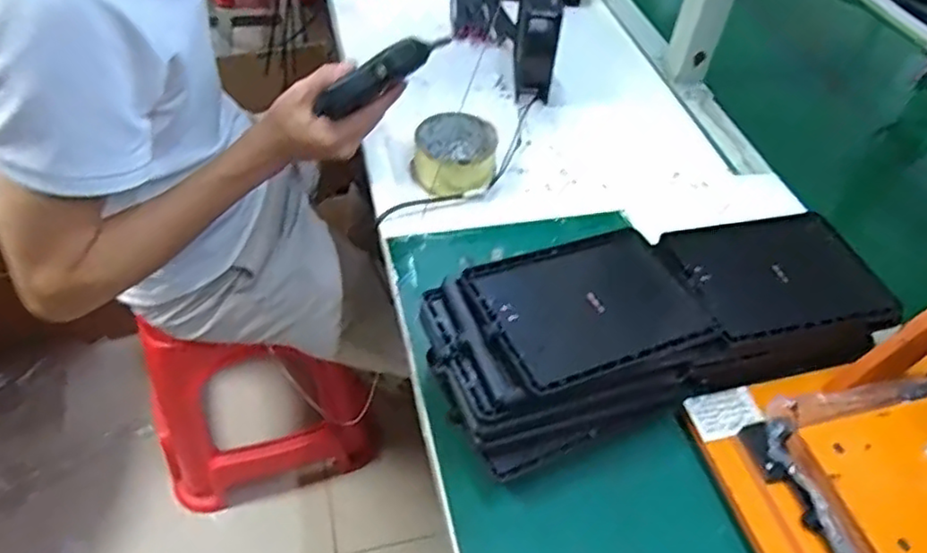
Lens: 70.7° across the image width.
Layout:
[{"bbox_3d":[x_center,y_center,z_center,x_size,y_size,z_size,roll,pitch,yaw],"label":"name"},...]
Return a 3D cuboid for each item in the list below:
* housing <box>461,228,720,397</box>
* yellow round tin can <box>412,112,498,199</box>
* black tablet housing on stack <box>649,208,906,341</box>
[{"bbox_3d":[0.093,0.018,0.481,0.165,0.016,0.115,-18,53,-20],"label":"housing"},{"bbox_3d":[-0.009,-0.123,0.671,0.082,0.048,0.080,3,49,-3],"label":"yellow round tin can"},{"bbox_3d":[0.256,-0.003,0.537,0.165,0.012,0.121,-9,51,-13],"label":"black tablet housing on stack"}]

